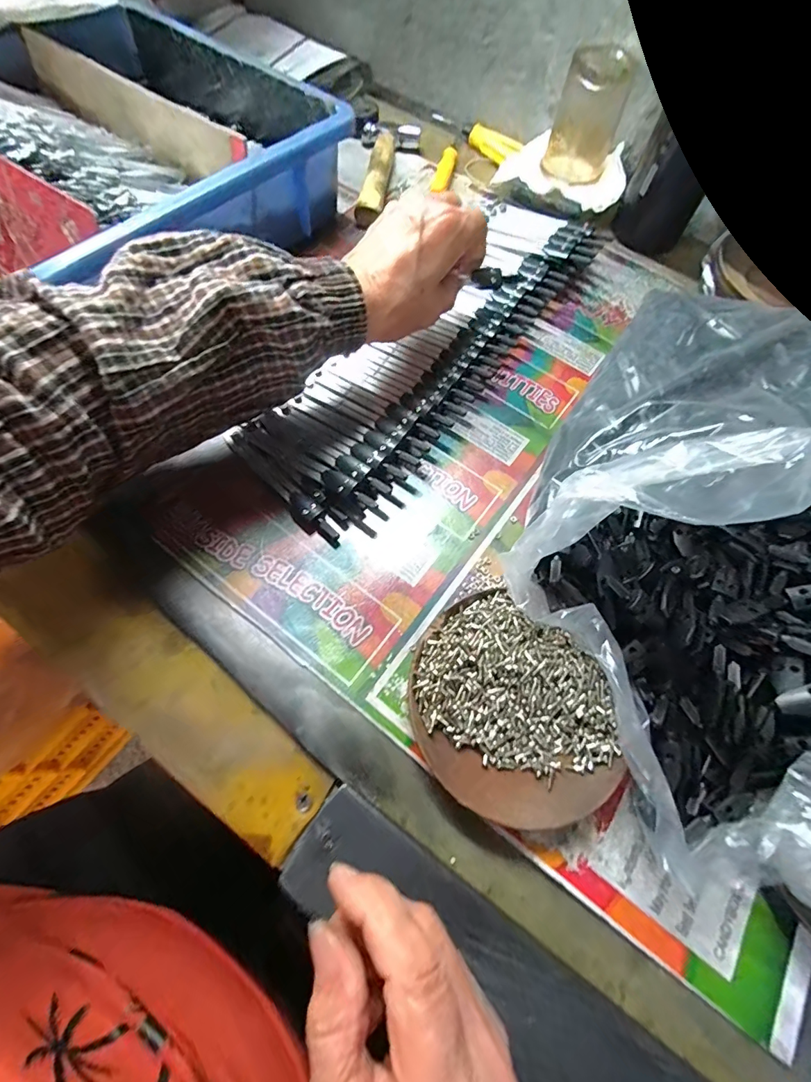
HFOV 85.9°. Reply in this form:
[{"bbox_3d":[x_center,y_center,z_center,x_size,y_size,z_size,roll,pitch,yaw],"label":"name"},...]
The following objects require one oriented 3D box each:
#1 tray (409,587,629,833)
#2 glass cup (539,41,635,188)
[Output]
[{"bbox_3d":[0.055,0.088,0.227,0.111,0.022,0.095,35,67,11],"label":"tray"},{"bbox_3d":[0.163,-0.377,0.390,0.058,0.074,0.070,20,65,4],"label":"glass cup"}]

